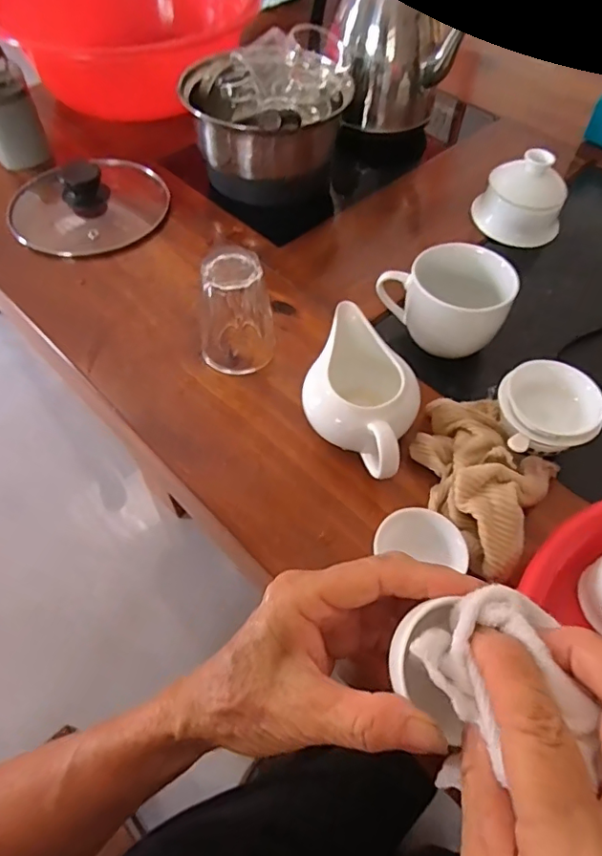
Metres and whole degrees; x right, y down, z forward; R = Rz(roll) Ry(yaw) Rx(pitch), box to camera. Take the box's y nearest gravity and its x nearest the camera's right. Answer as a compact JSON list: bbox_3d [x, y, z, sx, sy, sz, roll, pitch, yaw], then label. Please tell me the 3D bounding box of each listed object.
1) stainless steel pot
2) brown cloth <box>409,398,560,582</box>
[{"bbox_3d":[-0.036,-0.301,0.536,0.142,0.110,0.130,30,60,18],"label":"stainless steel pot"},{"bbox_3d":[0.114,0.027,0.353,0.094,0.041,0.121,30,60,18],"label":"brown cloth"}]

